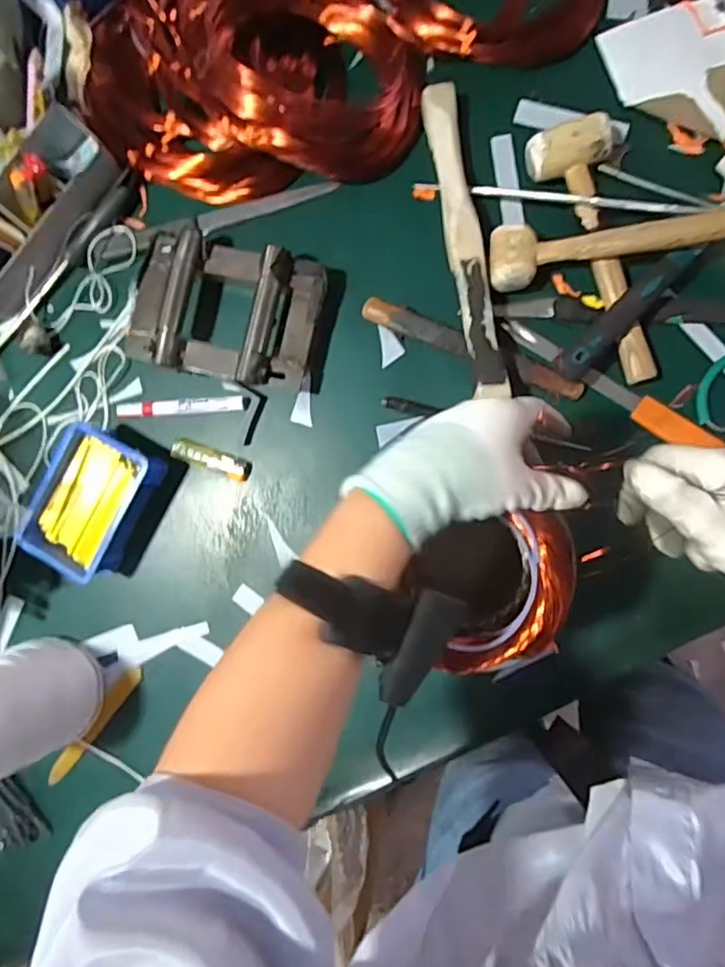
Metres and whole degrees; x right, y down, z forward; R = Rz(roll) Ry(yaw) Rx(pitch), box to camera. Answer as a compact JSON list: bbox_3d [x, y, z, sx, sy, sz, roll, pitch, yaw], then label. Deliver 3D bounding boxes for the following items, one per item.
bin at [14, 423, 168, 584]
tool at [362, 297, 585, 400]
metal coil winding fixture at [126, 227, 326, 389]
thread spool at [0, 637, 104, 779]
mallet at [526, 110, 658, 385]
[{"bbox_3d":[-0.294,0.019,0.637,0.104,0.054,0.150,30,93,8],"label":"bin"},{"bbox_3d":[0.108,-0.138,0.588,0.234,0.030,0.025,25,93,8],"label":"tool"},{"bbox_3d":[-0.148,-0.183,0.619,0.203,0.051,0.138,13,91,8],"label":"metal coil winding fixture"},{"bbox_3d":[-0.354,0.228,0.582,0.099,0.180,0.104,0,89,8],"label":"thread spool"},{"bbox_3d":[0.233,-0.222,0.566,0.077,0.041,0.256,-17,86,8],"label":"mallet"}]

